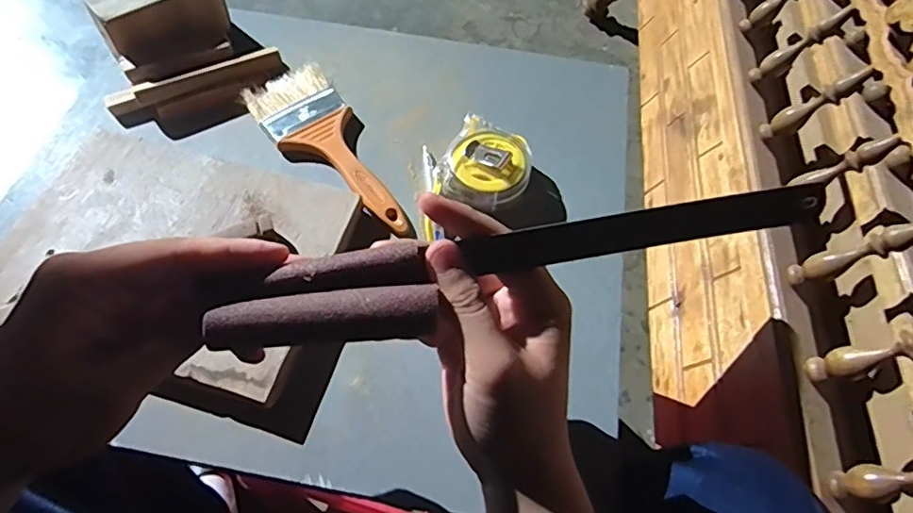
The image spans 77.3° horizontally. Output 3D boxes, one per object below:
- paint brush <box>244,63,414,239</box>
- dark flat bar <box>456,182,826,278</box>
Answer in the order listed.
[{"bbox_3d":[-0.097,-0.084,0.458,0.069,0.009,0.196,-32,66,-19],"label":"paint brush"},{"bbox_3d":[0.091,-0.012,0.278,0.170,0.021,0.006,-10,22,-1],"label":"dark flat bar"}]

